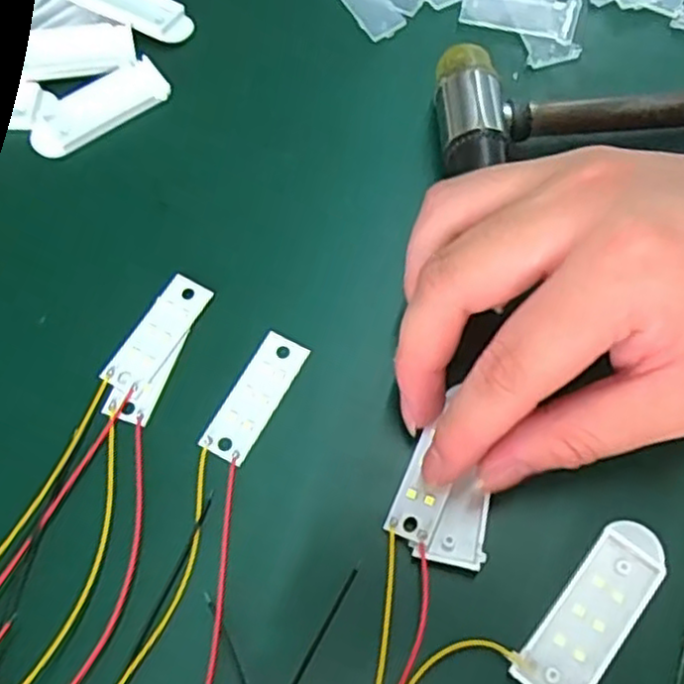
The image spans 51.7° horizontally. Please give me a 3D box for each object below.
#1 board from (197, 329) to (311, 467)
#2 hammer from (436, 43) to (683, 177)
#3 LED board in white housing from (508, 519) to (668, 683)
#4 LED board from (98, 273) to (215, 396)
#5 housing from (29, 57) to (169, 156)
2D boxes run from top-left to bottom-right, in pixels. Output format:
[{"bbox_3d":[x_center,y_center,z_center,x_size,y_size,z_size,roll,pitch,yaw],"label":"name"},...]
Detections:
[{"bbox_3d":[-0.029,0.017,0.236,0.017,0.004,0.046,26,70,14],"label":"board"},{"bbox_3d":[0.152,-0.088,0.261,0.231,0.024,0.055,-2,66,2],"label":"hammer"},{"bbox_3d":[0.072,0.077,0.202,0.020,0.006,0.057,36,73,17],"label":"LED board in white housing"},{"bbox_3d":[-0.064,-0.003,0.247,0.017,0.004,0.045,27,71,14],"label":"LED board"},{"bbox_3d":[-0.100,-0.096,0.289,0.057,0.005,0.024,-31,68,-10],"label":"housing"}]

